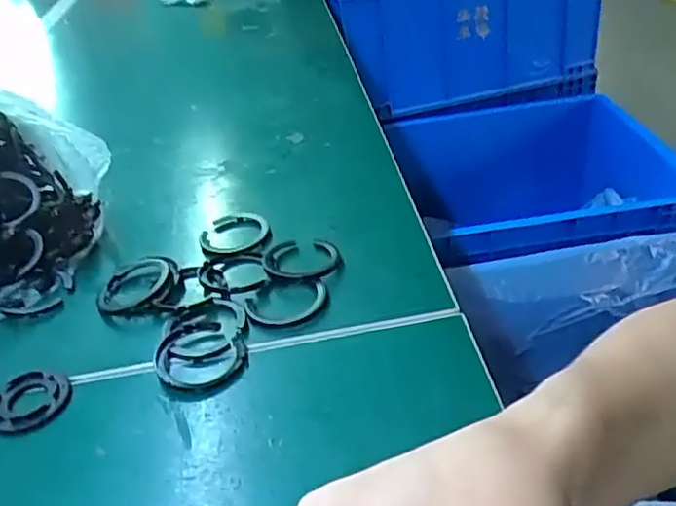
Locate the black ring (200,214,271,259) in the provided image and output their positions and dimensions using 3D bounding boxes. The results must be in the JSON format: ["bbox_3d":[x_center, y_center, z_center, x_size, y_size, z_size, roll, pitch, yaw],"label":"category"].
[{"bbox_3d":[-0.073,-0.012,0.468,0.049,0.008,0.050,-6,34,4],"label":"black ring"}]

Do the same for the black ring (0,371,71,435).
[{"bbox_3d":[-0.168,0.081,0.359,0.041,0.006,0.040,-6,34,4],"label":"black ring"}]

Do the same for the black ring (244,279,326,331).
[{"bbox_3d":[-0.031,0.031,0.401,0.050,0.005,0.050,-6,34,4],"label":"black ring"}]

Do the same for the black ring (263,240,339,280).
[{"bbox_3d":[-0.024,0.004,0.431,0.049,0.008,0.049,-5,35,3],"label":"black ring"}]

